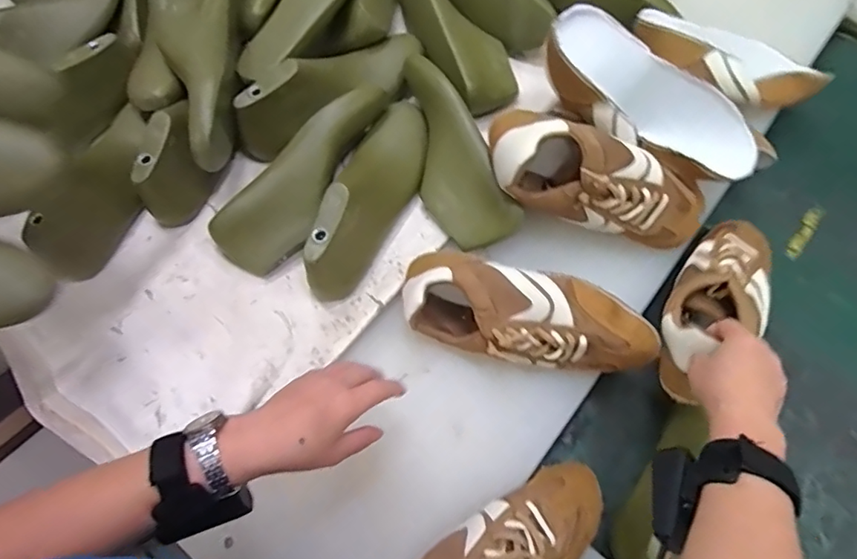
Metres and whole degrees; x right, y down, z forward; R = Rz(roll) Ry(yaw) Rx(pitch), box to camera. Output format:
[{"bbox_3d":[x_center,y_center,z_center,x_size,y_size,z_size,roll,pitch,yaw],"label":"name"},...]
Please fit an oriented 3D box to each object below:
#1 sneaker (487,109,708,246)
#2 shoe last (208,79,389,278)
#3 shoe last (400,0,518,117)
[{"bbox_3d":[0.194,-0.107,0.583,0.255,0.090,0.091,20,67,-13],"label":"sneaker"},{"bbox_3d":[-0.133,-0.121,0.638,0.086,0.070,0.265,39,74,18],"label":"shoe last"},{"bbox_3d":[0.024,-0.334,0.734,0.098,0.077,0.260,-32,82,-10],"label":"shoe last"}]

